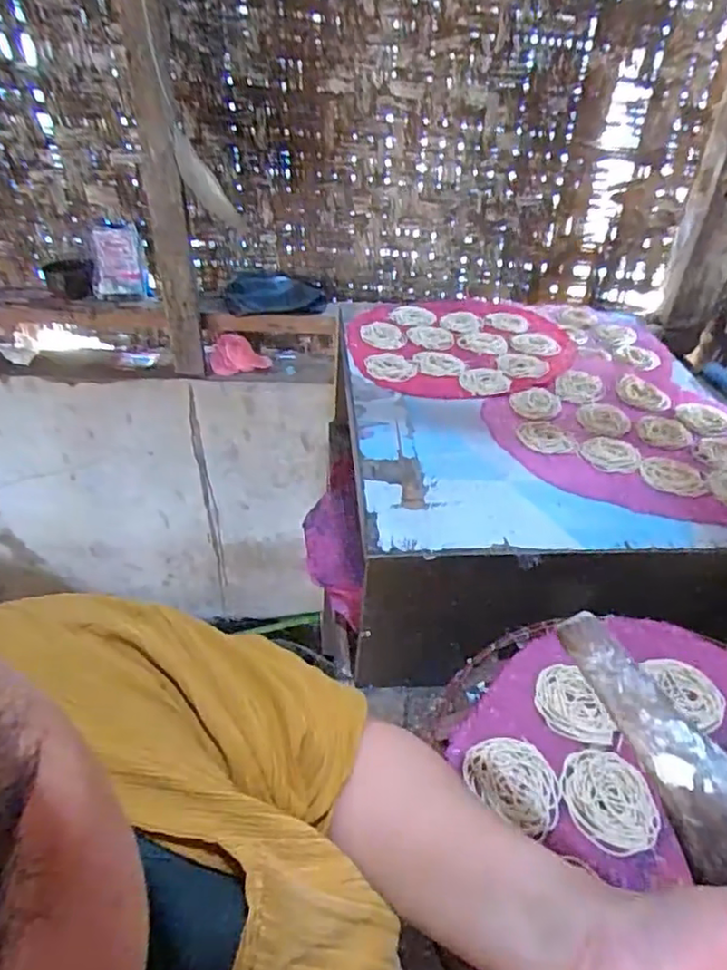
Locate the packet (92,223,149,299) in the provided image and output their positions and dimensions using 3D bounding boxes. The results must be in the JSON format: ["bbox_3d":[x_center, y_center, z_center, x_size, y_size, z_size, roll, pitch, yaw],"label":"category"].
[{"bbox_3d":[-0.480,-0.434,1.218,0.100,0.138,0.020,6,39,2],"label":"packet"}]

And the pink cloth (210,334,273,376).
[{"bbox_3d":[-0.258,-0.275,1.293,0.124,0.059,0.076,-7,40,-13],"label":"pink cloth"}]

